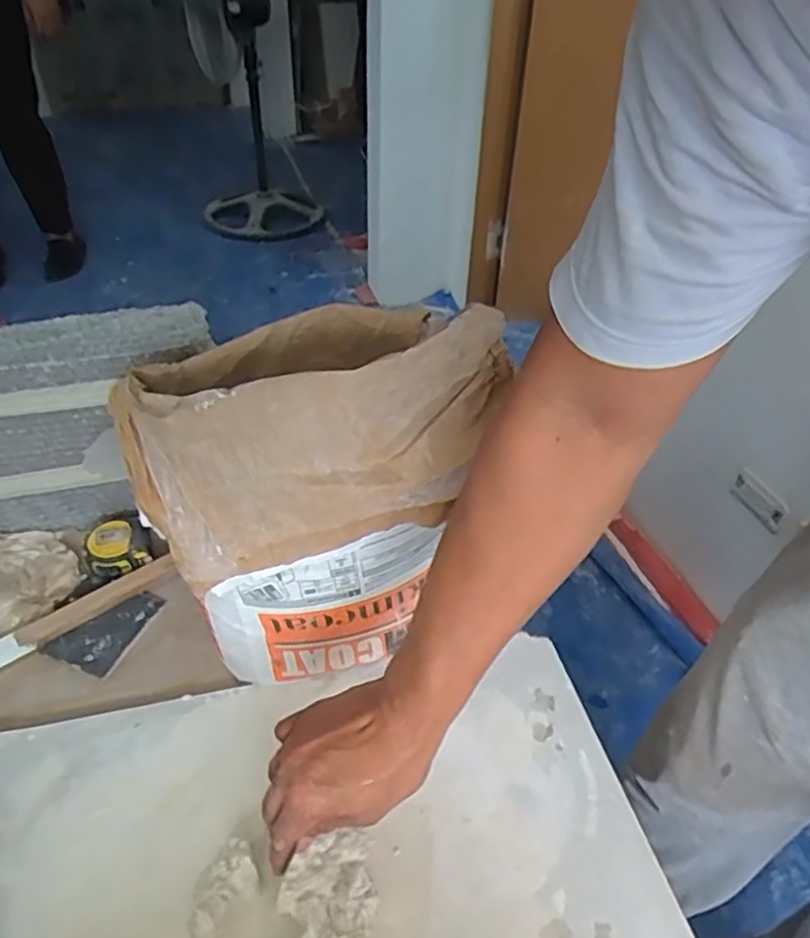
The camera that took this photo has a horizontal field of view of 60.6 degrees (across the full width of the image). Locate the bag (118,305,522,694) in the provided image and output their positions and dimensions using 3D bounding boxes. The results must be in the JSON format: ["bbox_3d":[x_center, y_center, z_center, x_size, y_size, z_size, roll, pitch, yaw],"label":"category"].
[{"bbox_3d":[-0.079,0.000,0.628,0.299,0.315,0.220,-4,42,-8],"label":"bag"}]

